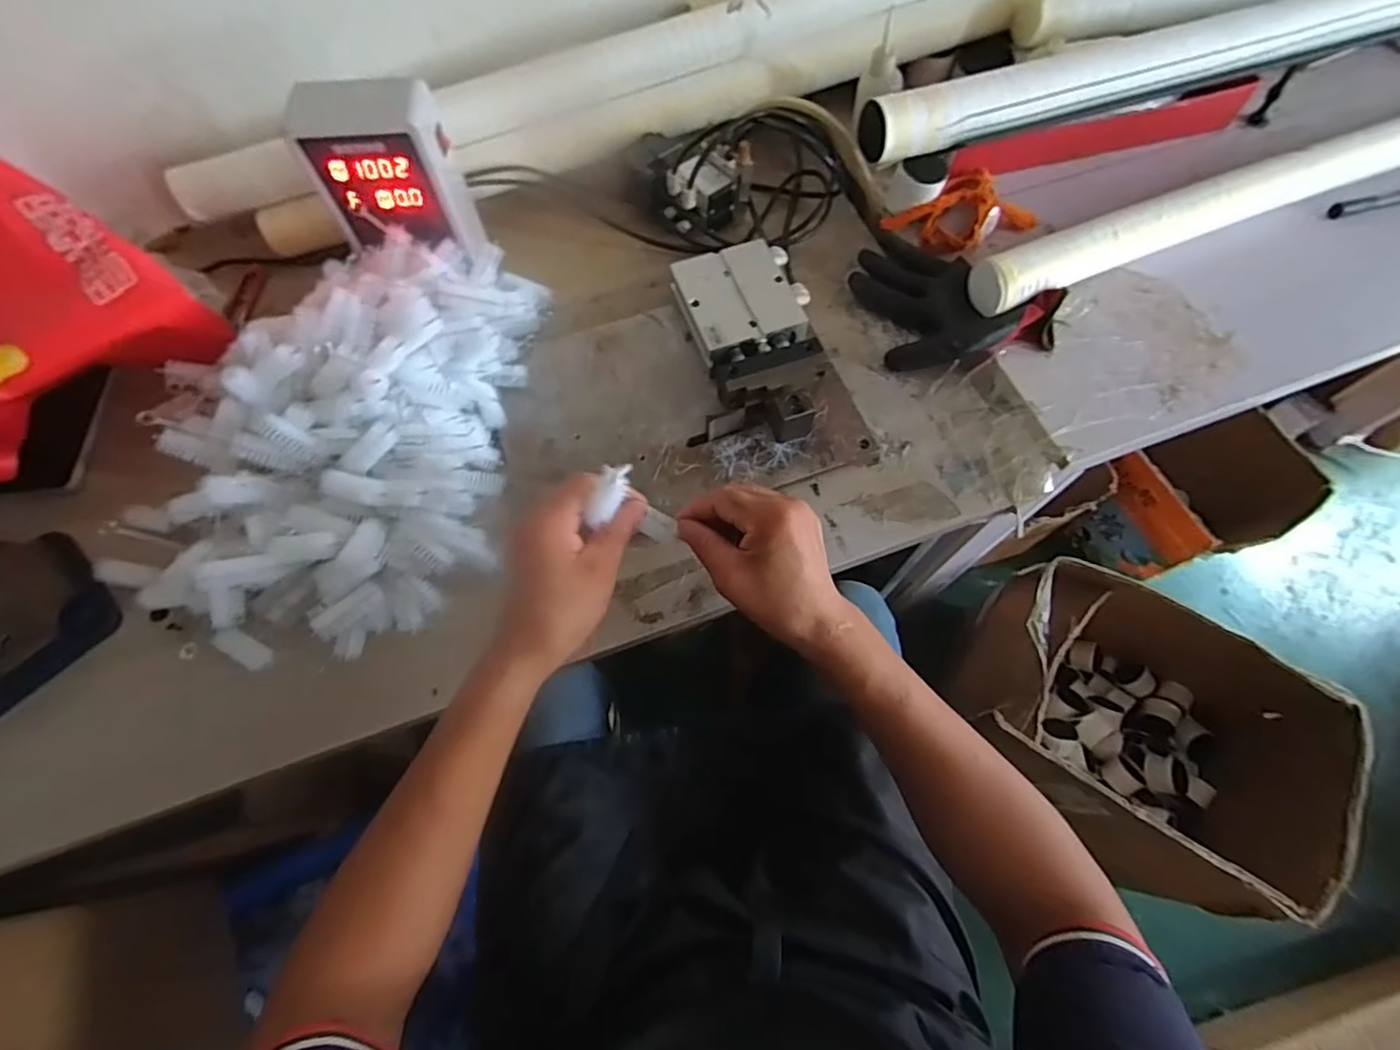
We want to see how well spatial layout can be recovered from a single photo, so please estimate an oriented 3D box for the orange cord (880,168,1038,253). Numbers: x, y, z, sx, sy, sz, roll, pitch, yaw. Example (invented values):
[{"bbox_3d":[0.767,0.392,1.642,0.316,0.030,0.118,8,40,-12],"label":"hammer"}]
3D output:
[{"bbox_3d":[0.269,-0.317,0.625,0.127,0.026,0.086,-30,70,-12],"label":"orange cord"}]

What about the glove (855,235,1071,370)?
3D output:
[{"bbox_3d":[0.227,-0.204,0.586,0.192,0.048,0.120,36,72,15],"label":"glove"}]

